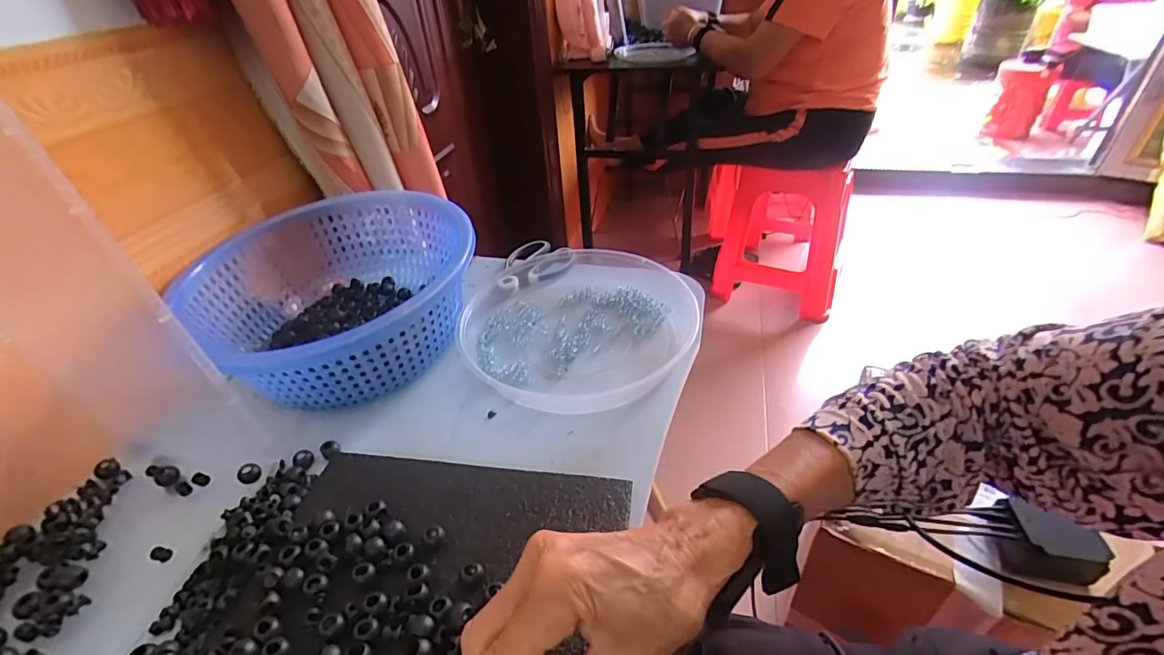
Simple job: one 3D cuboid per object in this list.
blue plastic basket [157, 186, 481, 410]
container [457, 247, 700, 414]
[{"bbox_3d":[-0.236,-0.032,0.506,0.261,0.109,0.247,-3,37,3],"label":"blue plastic basket"},{"bbox_3d":[-0.003,-0.010,0.515,0.232,0.038,0.218,-3,37,3],"label":"container"}]

